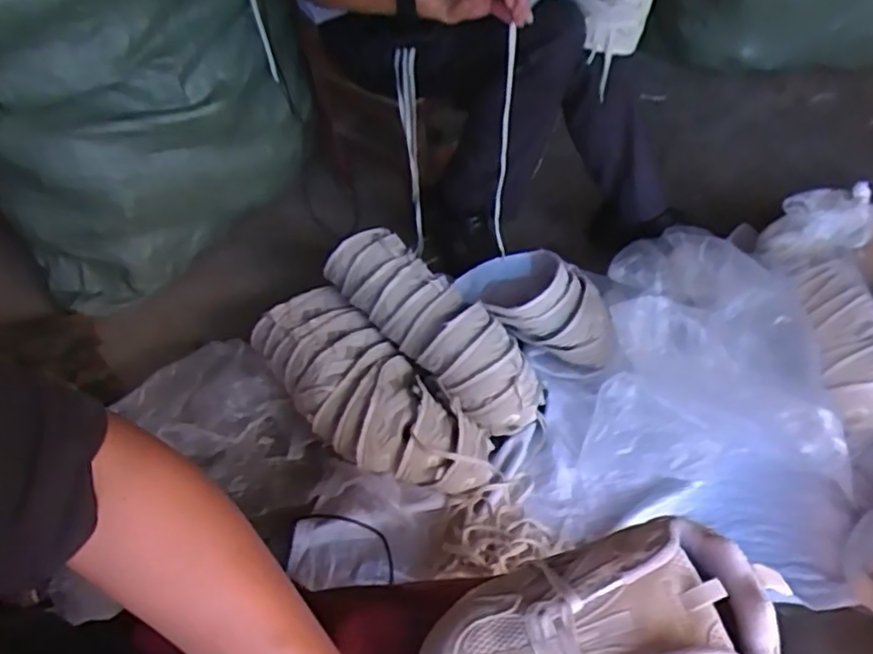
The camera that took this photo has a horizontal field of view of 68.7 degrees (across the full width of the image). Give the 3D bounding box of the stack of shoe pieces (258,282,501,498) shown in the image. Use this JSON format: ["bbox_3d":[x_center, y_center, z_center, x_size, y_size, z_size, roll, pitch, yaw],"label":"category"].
[{"bbox_3d":[-0.109,0.103,0.988,0.184,0.092,0.434,-35,57,-24],"label":"stack of shoe pieces"}]

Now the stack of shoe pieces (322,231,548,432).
[{"bbox_3d":[-0.005,-0.001,1.029,0.122,0.119,0.405,-38,61,-23],"label":"stack of shoe pieces"}]

